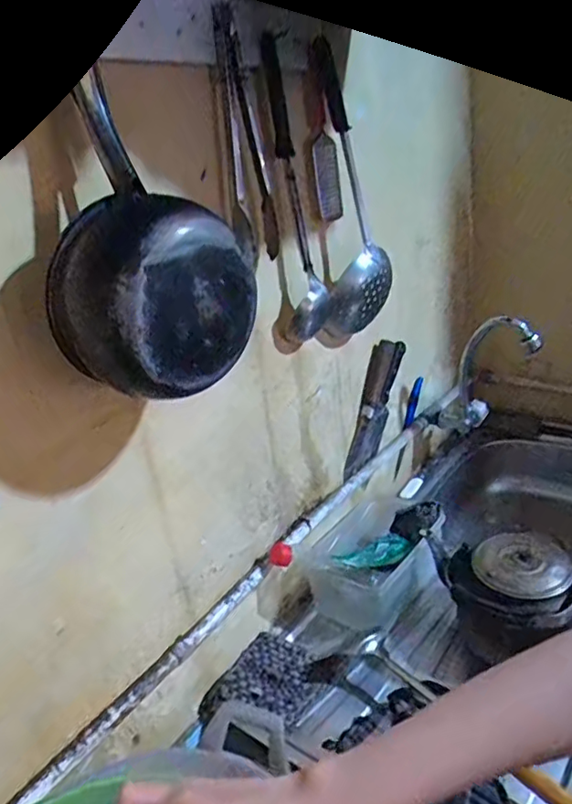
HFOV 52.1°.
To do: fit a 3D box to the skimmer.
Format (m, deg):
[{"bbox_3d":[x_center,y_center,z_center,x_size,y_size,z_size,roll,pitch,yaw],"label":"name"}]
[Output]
[{"bbox_3d":[0.103,-0.318,0.893,0.102,0.420,0.118,-1,25,11],"label":"skimmer"}]

